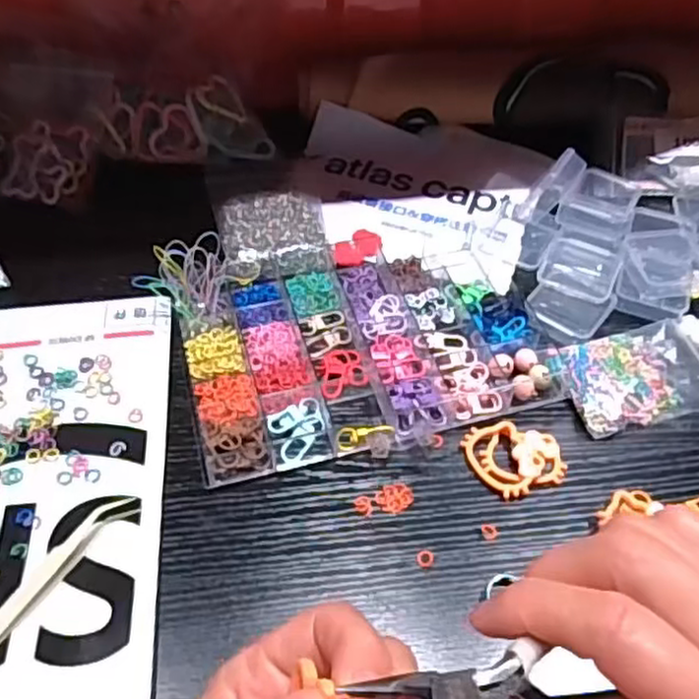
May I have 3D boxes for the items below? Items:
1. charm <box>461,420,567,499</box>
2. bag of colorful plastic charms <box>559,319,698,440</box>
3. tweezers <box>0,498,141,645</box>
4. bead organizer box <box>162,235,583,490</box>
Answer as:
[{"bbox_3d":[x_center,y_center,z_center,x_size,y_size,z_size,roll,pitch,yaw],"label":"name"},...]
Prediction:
[{"bbox_3d":[0.090,0.058,0.385,0.051,0.008,0.041,-7,54,-7],"label":"charm"},{"bbox_3d":[0.176,0.012,0.425,0.101,0.010,0.066,-10,54,-9],"label":"bag of colorful plastic charms"},{"bbox_3d":[-0.148,0.113,0.332,0.017,0.007,0.119,31,58,19],"label":"tweezers"},{"bbox_3d":[0.004,-0.015,0.430,0.205,0.028,0.156,-13,55,-12],"label":"bead organizer box"}]

